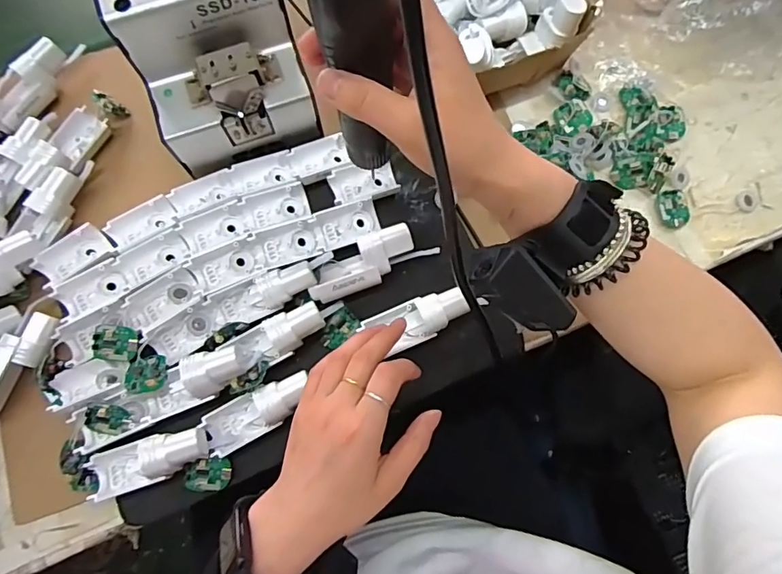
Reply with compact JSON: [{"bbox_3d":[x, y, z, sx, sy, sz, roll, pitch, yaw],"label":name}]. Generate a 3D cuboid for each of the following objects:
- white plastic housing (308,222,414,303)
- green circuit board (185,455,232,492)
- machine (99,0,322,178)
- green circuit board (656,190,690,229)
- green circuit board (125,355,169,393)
[{"bbox_3d":[-0.023,-0.017,0.414,0.092,0.026,0.034,-35,78,6],"label":"white plastic housing"},{"bbox_3d":[-0.142,0.146,0.392,0.033,0.004,0.030,6,95,-10],"label":"green circuit board"},{"bbox_3d":[-0.148,-0.211,0.412,0.122,0.124,0.173,-19,76,-5],"label":"machine"},{"bbox_3d":[0.258,-0.072,0.460,0.030,0.006,0.036,-17,76,-5],"label":"green circuit board"},{"bbox_3d":[-0.194,0.067,0.395,0.034,0.010,0.028,-13,69,9],"label":"green circuit board"}]

